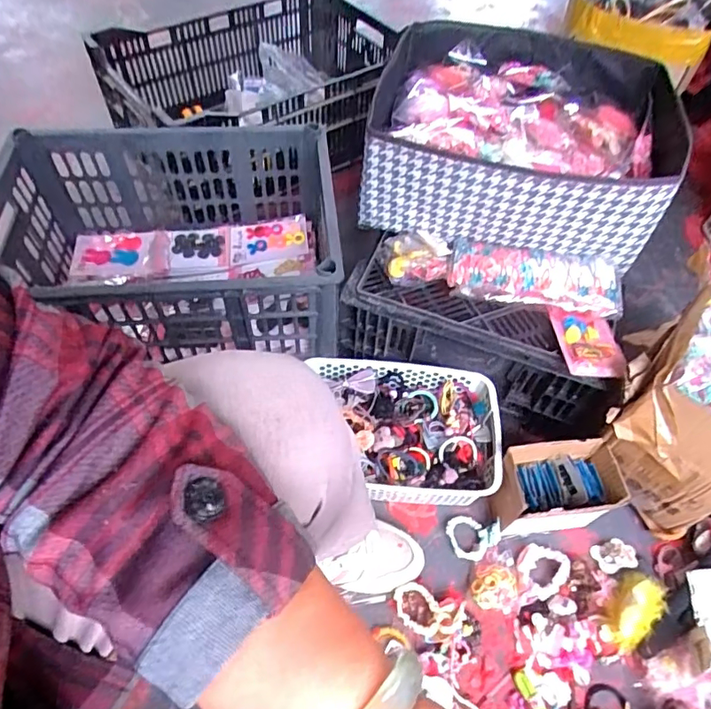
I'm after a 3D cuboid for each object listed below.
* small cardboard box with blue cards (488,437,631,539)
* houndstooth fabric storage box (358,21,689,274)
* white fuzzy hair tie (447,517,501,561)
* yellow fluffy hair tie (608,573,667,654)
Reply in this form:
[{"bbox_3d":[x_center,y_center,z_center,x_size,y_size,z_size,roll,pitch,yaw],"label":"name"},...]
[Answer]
[{"bbox_3d":[0.273,0.192,0.717,0.152,0.120,0.097,-4,56,-5],"label":"small cardboard box with blue cards"},{"bbox_3d":[0.237,-0.315,0.783,0.404,0.171,0.344,11,56,5],"label":"houndstooth fabric storage box"},{"bbox_3d":[0.167,0.258,0.720,0.073,0.015,0.058,7,61,5],"label":"white fuzzy hair tie"},{"bbox_3d":[0.365,0.332,0.668,0.053,0.039,0.102,37,62,20],"label":"yellow fluffy hair tie"}]

